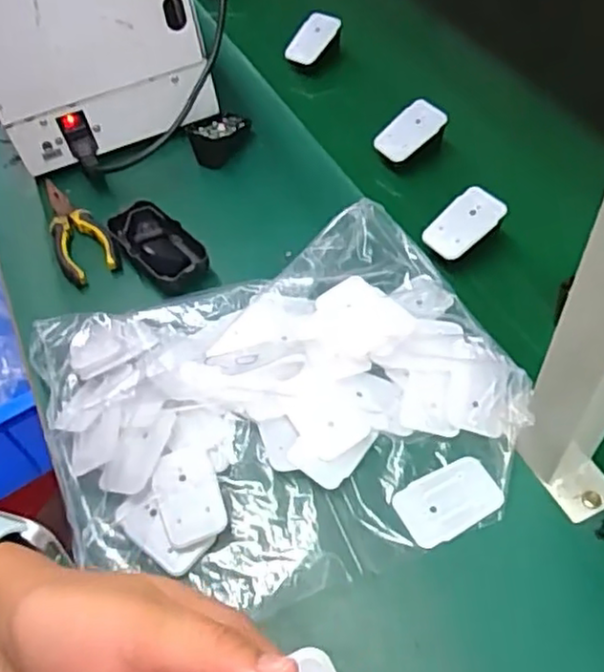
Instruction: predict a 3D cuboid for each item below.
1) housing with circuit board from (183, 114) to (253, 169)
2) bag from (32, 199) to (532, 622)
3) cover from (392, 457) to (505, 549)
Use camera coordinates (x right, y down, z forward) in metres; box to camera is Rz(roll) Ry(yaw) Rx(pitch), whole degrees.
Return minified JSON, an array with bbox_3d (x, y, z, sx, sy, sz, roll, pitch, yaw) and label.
[{"bbox_3d":[-0.083,-0.208,0.695,0.067,0.037,0.052,-21,56,-9],"label":"housing with circuit board"},{"bbox_3d":[-0.021,0.048,0.489,0.338,0.042,0.274,-17,56,-7],"label":"bag"},{"bbox_3d":[0.100,0.113,0.451,0.069,0.005,0.044,-25,57,-12],"label":"cover"}]

